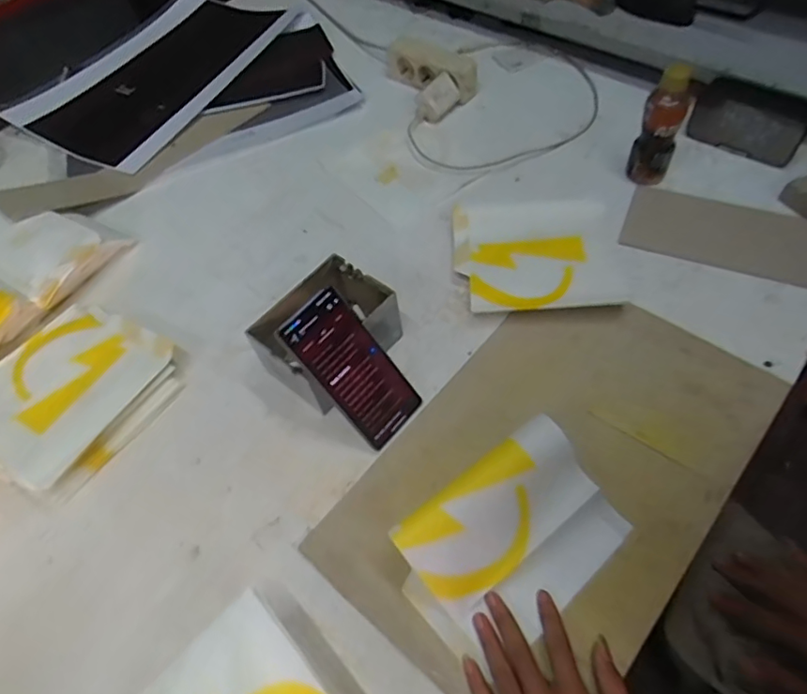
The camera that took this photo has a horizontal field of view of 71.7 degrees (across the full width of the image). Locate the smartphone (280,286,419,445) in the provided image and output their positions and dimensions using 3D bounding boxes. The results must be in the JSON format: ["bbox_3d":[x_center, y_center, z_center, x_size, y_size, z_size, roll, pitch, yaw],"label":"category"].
[{"bbox_3d":[-0.049,0.023,0.561,0.075,0.163,0.008,-45,23,-19],"label":"smartphone"}]

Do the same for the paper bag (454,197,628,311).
[{"bbox_3d":[0.161,-0.118,0.673,0.190,0.022,0.191,-2,56,5],"label":"paper bag"}]

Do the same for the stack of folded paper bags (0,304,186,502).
[{"bbox_3d":[-0.383,0.050,0.644,0.199,0.041,0.206,27,64,22],"label":"stack of folded paper bags"}]

